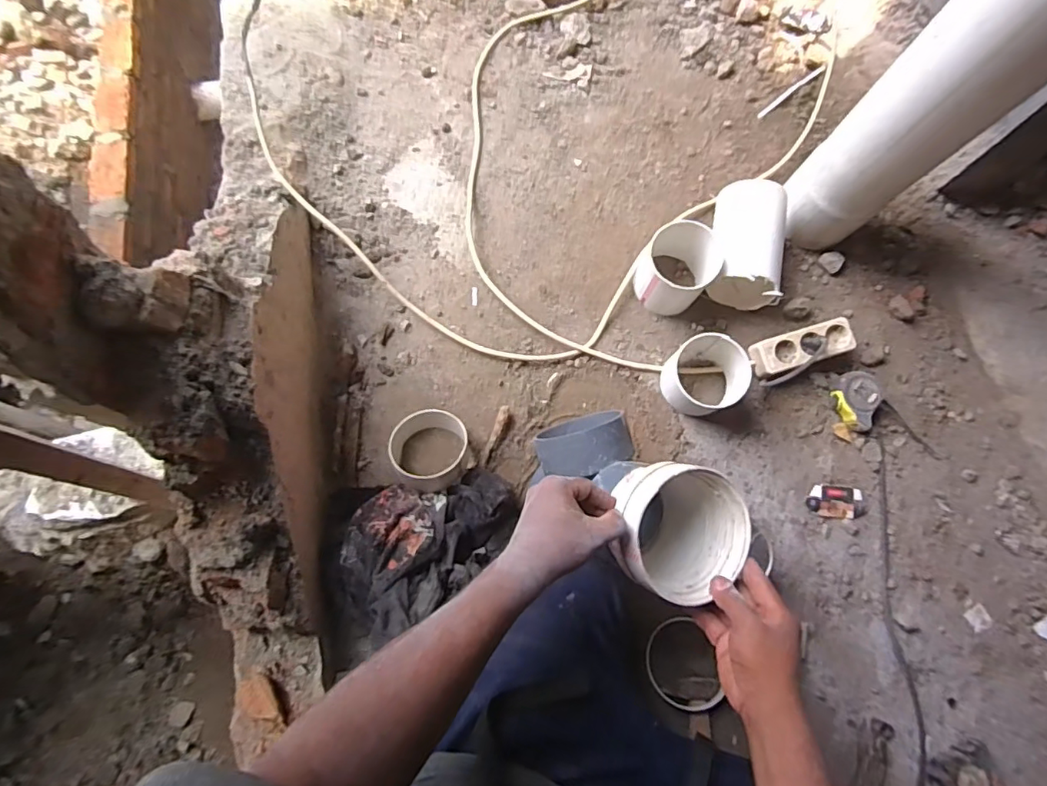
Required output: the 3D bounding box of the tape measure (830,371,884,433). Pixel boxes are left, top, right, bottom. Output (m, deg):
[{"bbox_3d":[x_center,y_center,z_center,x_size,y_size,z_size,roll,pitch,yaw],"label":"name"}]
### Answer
[{"bbox_3d":[0.544,0.012,0.889,0.070,0.046,0.095,17,74,3],"label":"tape measure"}]

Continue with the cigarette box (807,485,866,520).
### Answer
[{"bbox_3d":[0.498,0.173,0.854,0.095,0.014,0.048,8,73,0],"label":"cigarette box"}]

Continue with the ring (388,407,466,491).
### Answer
[{"bbox_3d":[-0.145,0.084,0.822,0.125,0.051,0.126,22,74,4],"label":"ring"}]

